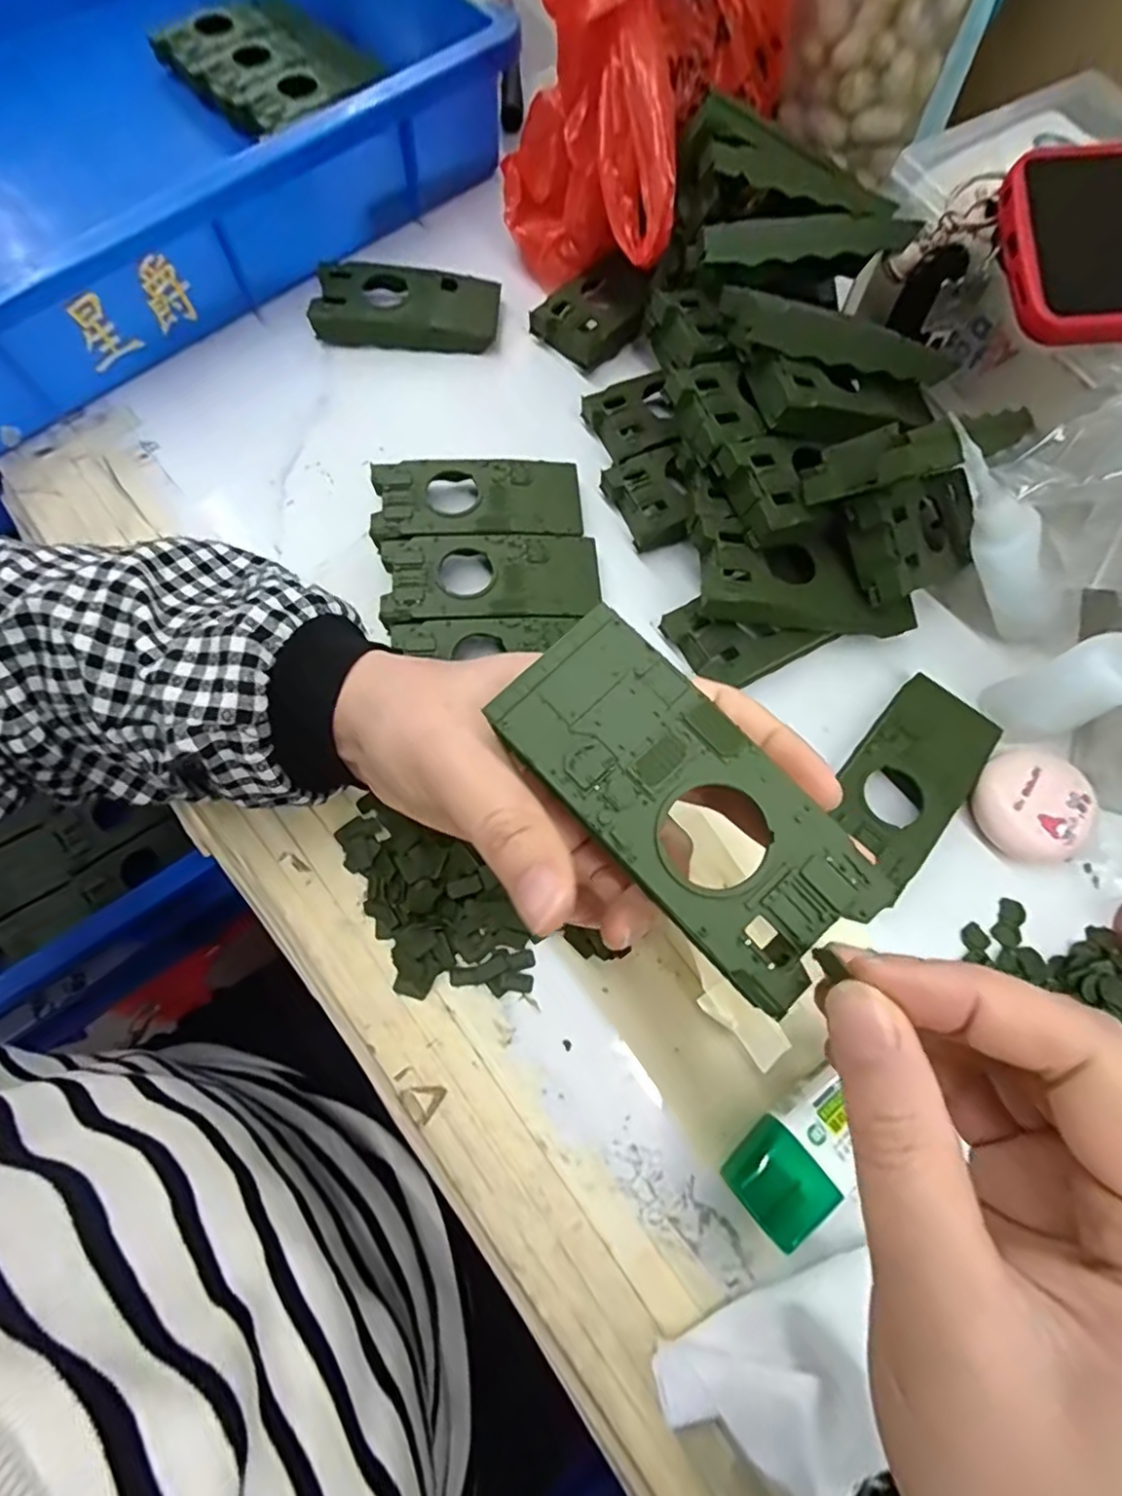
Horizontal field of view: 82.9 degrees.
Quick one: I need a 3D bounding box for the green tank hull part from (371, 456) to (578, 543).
[{"bbox_3d":[-0.042,-0.126,0.324,0.102,0.014,0.045,-6,71,-2],"label":"green tank hull part"}]

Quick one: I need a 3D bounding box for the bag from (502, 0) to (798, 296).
[{"bbox_3d":[0.033,-0.345,0.313,0.123,0.148,0.165,-39,77,-13],"label":"bag"}]

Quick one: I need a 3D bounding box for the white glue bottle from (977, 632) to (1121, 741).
[{"bbox_3d":[0.214,-0.033,0.244,0.026,0.090,0.031,-22,73,-7],"label":"white glue bottle"}]

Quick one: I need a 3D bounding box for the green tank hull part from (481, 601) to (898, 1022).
[{"bbox_3d":[0.031,0.013,0.161,0.044,0.007,0.102,-42,81,-13],"label":"green tank hull part"}]

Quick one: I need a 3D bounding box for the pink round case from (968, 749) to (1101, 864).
[{"bbox_3d":[0.207,0.026,0.281,0.047,0.021,0.044,0,71,0],"label":"pink round case"}]

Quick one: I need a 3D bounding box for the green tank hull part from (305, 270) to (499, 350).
[{"bbox_3d":[-0.089,-0.255,0.371,0.104,0.021,0.043,-1,71,0],"label":"green tank hull part"}]

